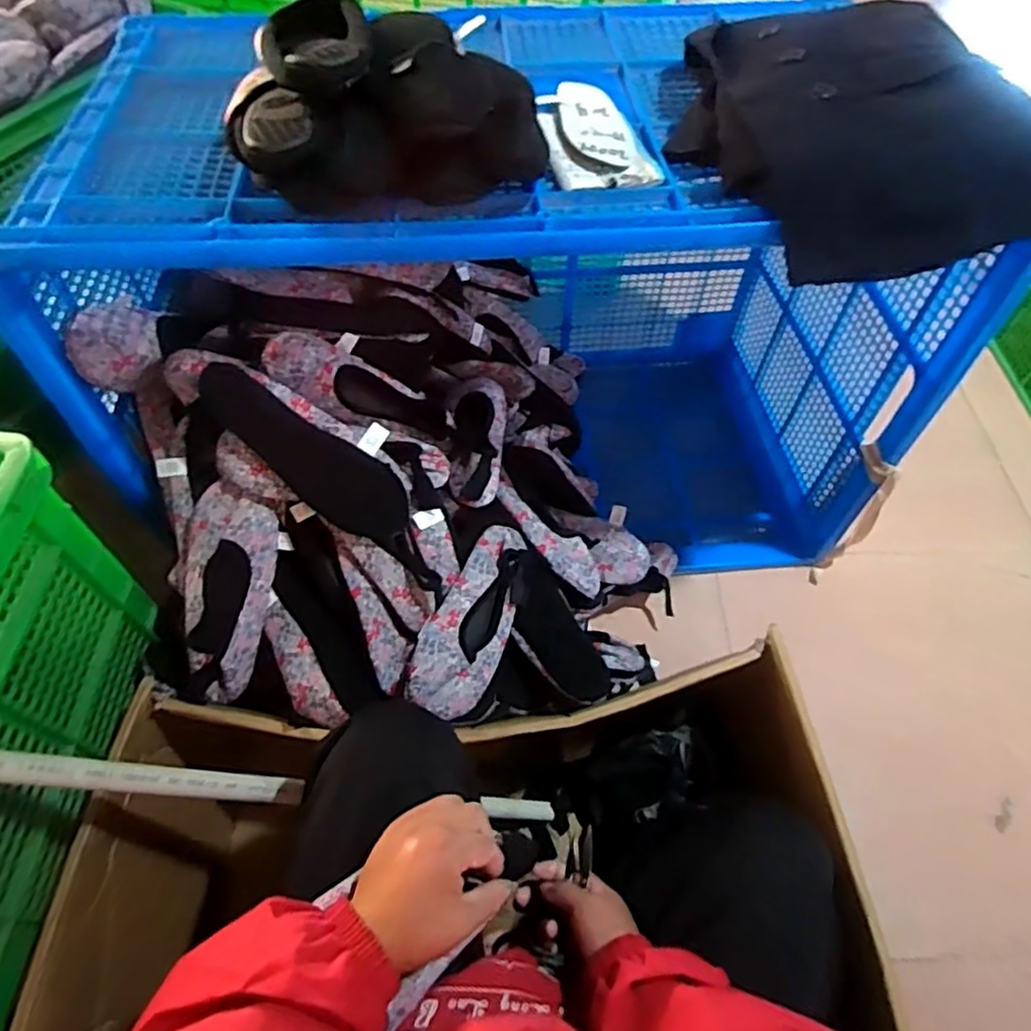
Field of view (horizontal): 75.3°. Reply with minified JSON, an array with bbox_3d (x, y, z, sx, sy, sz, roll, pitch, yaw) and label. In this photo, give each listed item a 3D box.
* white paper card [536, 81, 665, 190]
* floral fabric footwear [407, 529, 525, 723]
[{"bbox_3d":[0.080,-0.410,0.716,0.104,0.018,0.179,-9,57,-7],"label":"white paper card"},{"bbox_3d":[-0.049,0.123,0.797,0.098,0.054,0.240,38,59,-20],"label":"floral fabric footwear"}]

